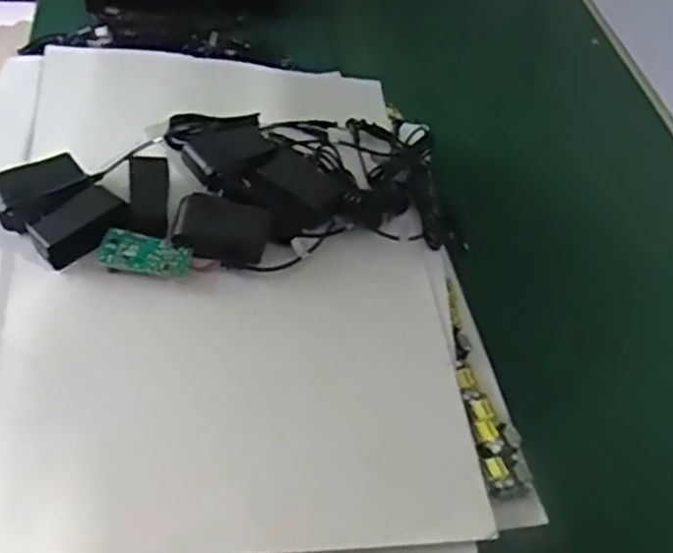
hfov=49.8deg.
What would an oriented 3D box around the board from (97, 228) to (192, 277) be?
[{"bbox_3d":[-0.147,-0.017,0.553,0.067,0.008,0.030,13,64,-5],"label":"board"}]

